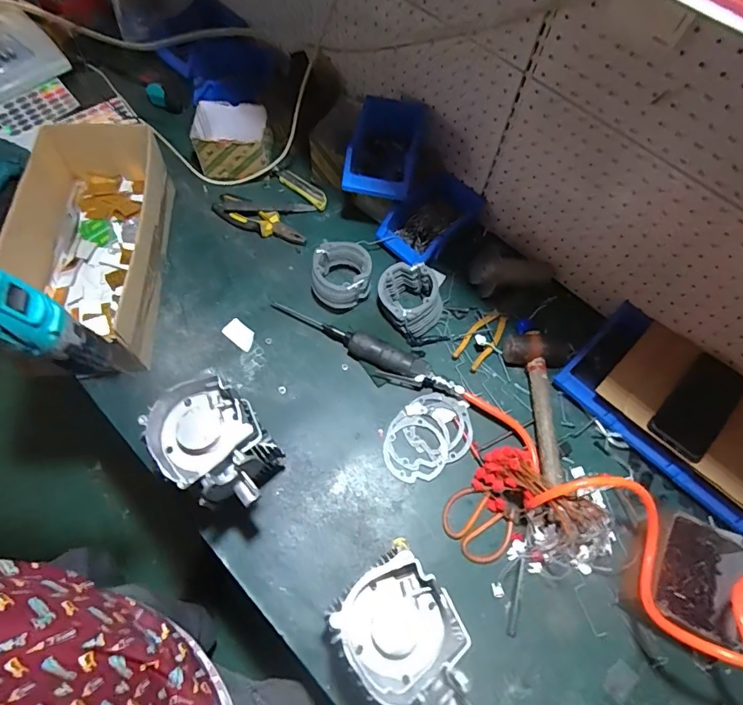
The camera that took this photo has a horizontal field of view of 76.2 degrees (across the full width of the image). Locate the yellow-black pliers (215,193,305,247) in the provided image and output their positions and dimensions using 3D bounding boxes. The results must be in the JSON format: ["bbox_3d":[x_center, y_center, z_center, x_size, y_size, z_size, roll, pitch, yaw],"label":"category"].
[{"bbox_3d":[-0.214,-0.254,0.924,0.193,0.039,0.059,18,65,6],"label":"yellow-black pliers"}]

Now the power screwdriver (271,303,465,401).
[{"bbox_3d":[-0.016,-0.007,0.802,0.365,0.034,0.054,22,66,8],"label":"power screwdriver"}]

